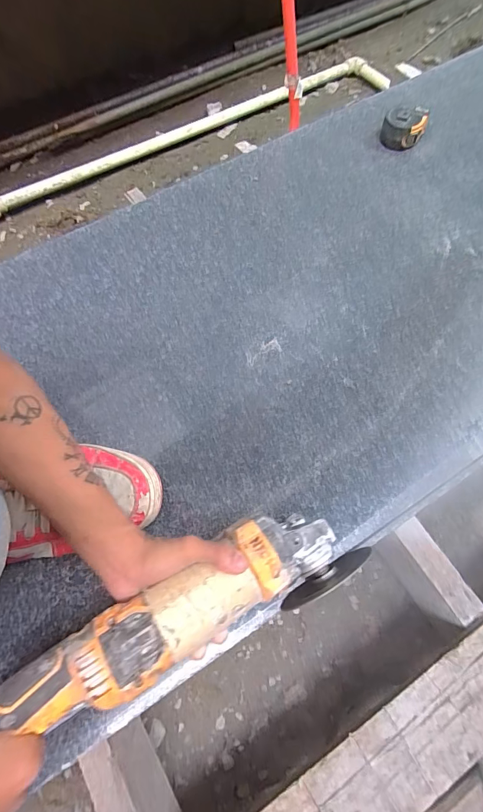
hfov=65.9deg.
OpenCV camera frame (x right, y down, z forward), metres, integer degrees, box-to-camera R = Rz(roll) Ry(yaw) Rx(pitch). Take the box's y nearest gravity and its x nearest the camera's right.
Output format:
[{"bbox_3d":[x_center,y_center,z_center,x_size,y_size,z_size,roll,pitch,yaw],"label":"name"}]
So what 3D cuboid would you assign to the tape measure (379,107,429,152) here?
[{"bbox_3d":[0.283,-0.487,0.653,0.075,0.044,0.061,18,68,11],"label":"tape measure"}]

